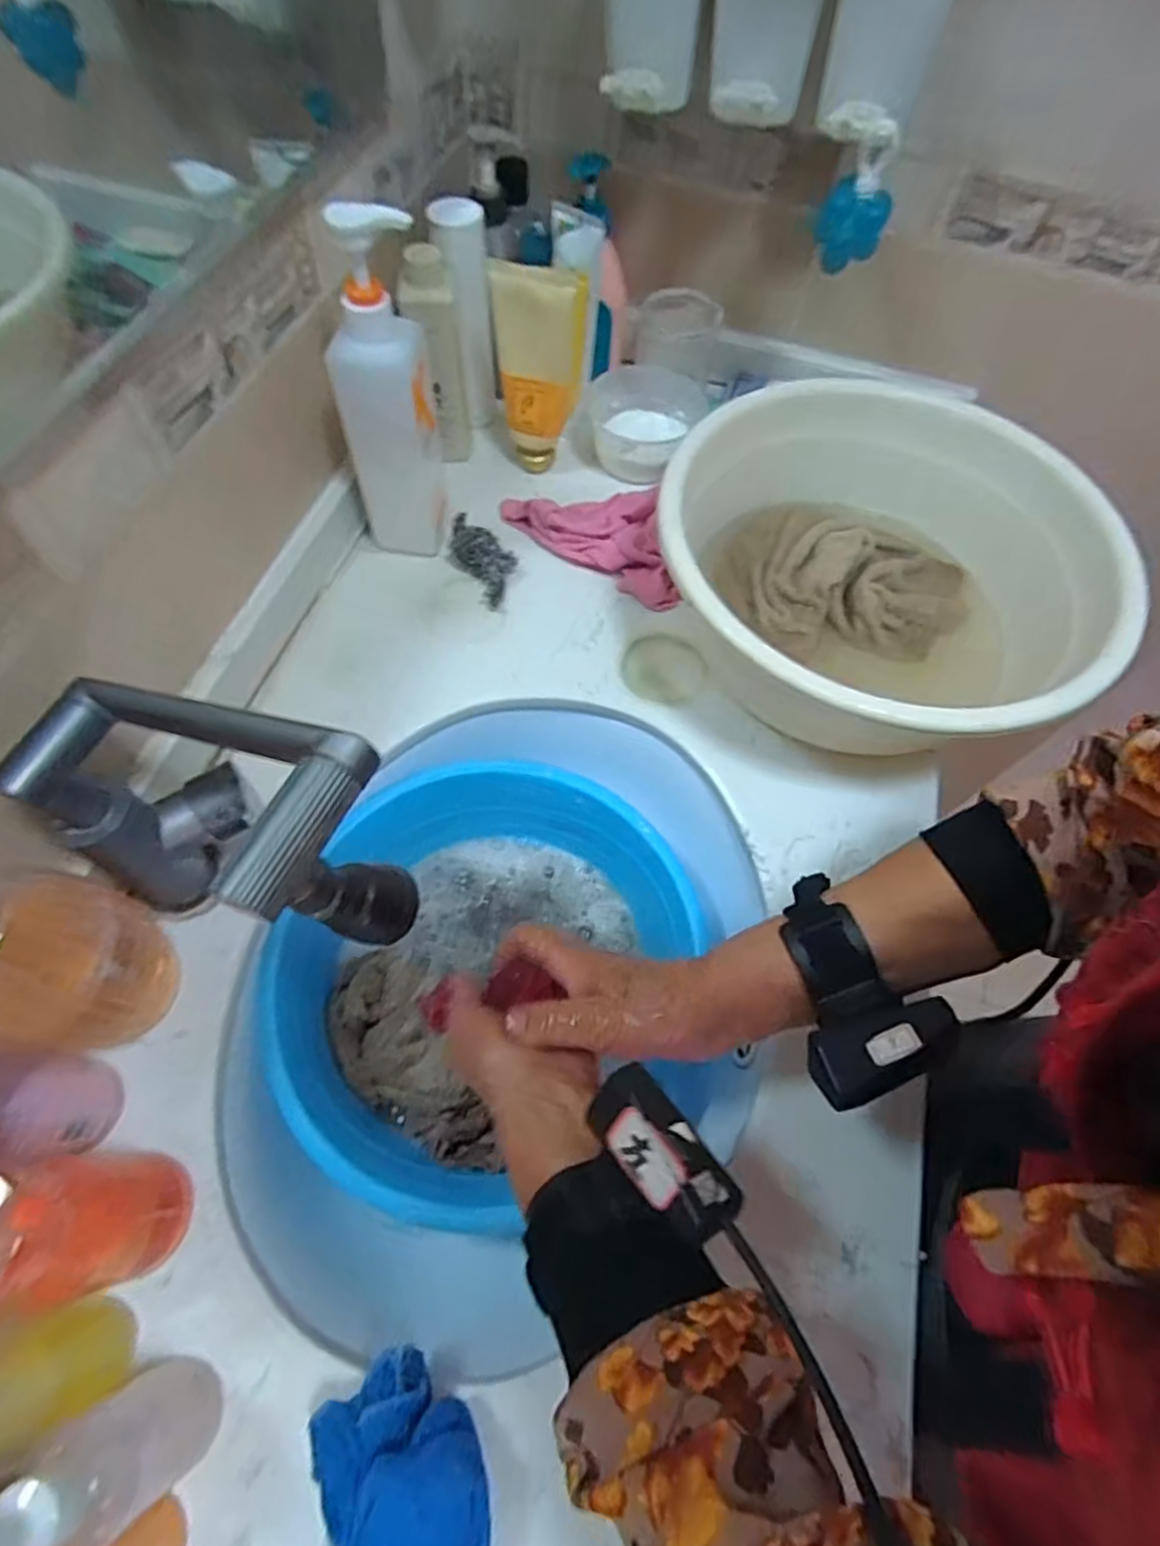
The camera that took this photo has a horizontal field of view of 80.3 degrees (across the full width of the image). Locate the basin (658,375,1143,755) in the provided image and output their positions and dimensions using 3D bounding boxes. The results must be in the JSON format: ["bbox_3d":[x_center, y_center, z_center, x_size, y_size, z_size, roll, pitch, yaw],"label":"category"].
[{"bbox_3d":[0.218,-0.158,0.546,0.310,0.143,0.344,5,62,1],"label":"basin"}]

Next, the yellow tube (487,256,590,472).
[{"bbox_3d":[-0.033,-0.360,0.618,0.081,0.163,0.040,-3,62,-3],"label":"yellow tube"}]

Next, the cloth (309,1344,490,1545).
[{"bbox_3d":[-0.081,0.340,0.317,0.077,0.060,0.112,-11,63,-7],"label":"cloth"}]

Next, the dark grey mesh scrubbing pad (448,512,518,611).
[{"bbox_3d":[-0.084,-0.190,0.611,0.047,0.034,0.084,-34,68,-18],"label":"dark grey mesh scrubbing pad"}]

